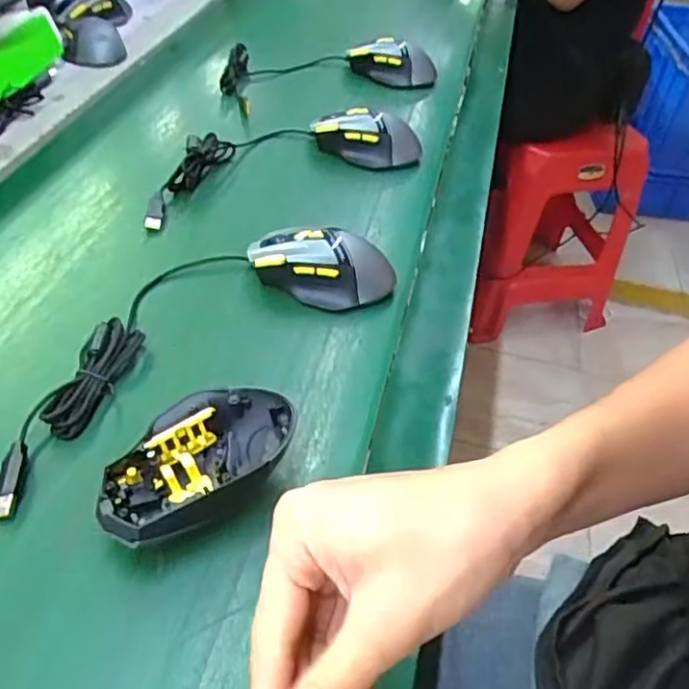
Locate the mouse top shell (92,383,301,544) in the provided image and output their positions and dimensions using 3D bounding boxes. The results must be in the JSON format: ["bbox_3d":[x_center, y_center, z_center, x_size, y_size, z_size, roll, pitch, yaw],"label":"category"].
[{"bbox_3d":[-0.085,0.072,0.378,0.072,0.042,0.116,36,51,26],"label":"mouse top shell"}]

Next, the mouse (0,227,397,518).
[{"bbox_3d":[-0.120,-0.025,0.477,0.328,0.041,0.132,-31,56,-32],"label":"mouse"}]

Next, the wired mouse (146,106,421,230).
[{"bbox_3d":[-0.075,-0.206,0.669,0.305,0.047,0.119,-19,51,-27],"label":"wired mouse"}]

